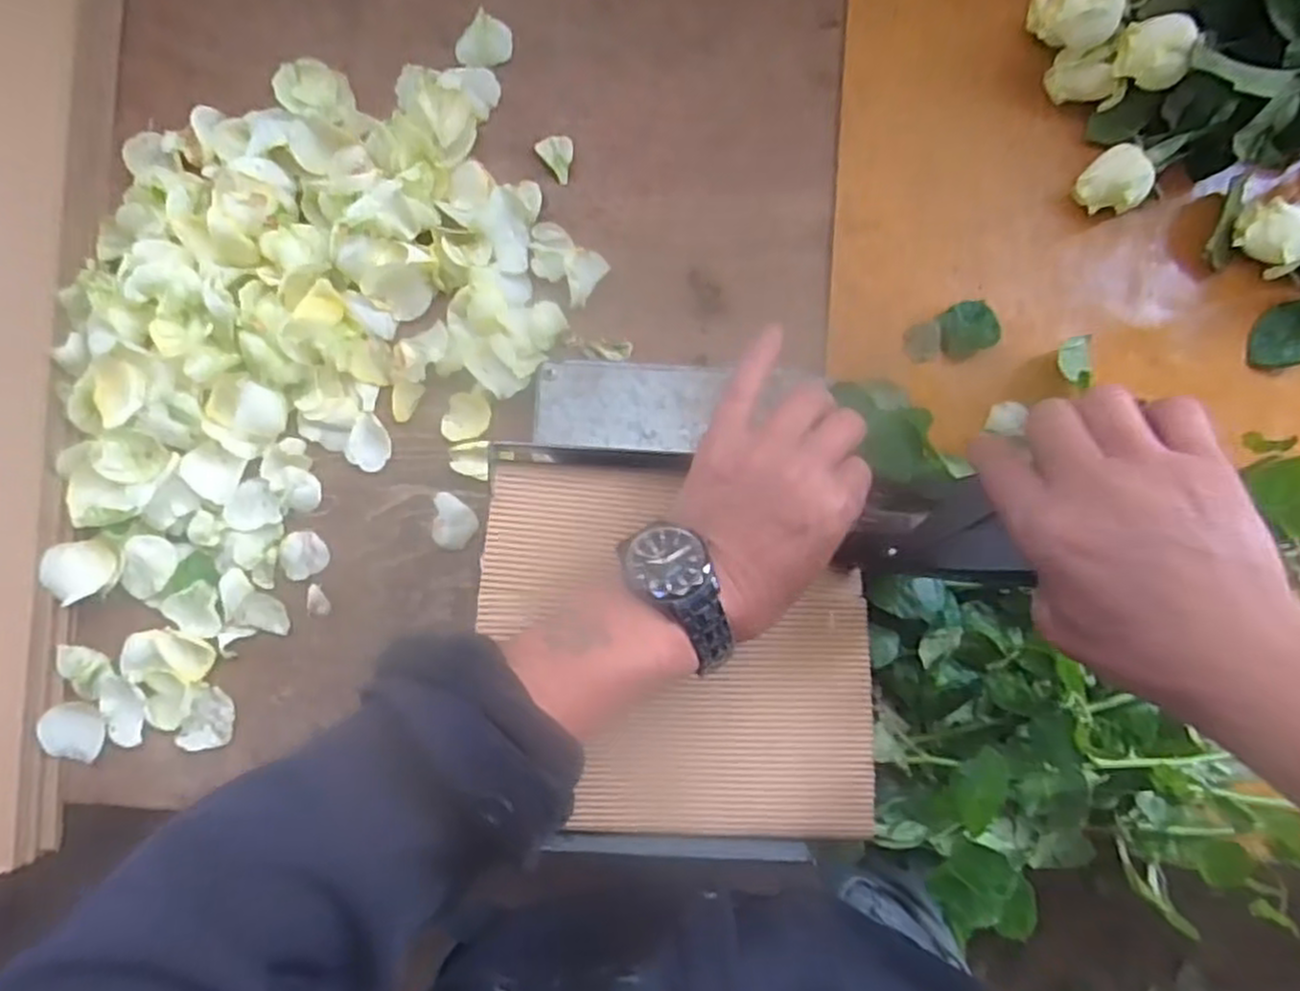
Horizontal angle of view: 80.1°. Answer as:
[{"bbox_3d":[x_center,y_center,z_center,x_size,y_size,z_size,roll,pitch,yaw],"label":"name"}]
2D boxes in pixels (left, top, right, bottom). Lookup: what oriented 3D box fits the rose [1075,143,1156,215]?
[{"bbox_3d":[0.339,-0.228,0.563,0.043,0.045,0.043,0,89,0],"label":"rose"}]

